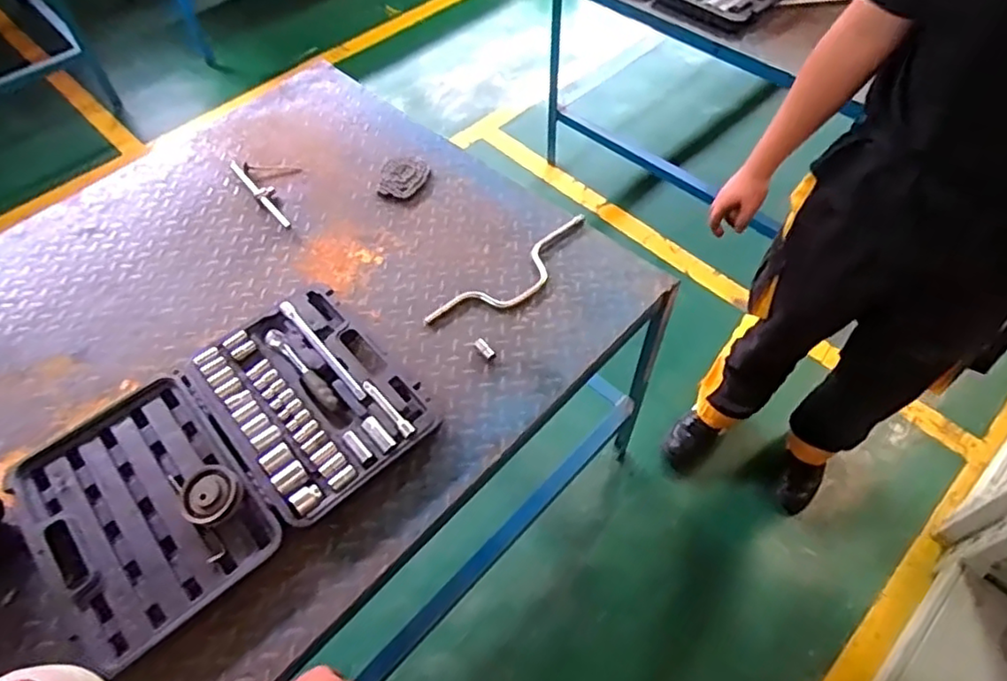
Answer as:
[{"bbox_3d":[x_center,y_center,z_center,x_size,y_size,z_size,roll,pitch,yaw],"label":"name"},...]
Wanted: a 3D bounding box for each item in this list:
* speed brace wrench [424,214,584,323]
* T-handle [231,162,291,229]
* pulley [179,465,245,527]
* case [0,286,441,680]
[{"bbox_3d":[0.025,-0.119,1.115,0.354,0.021,0.092,-37,58,-20],"label":"speed brace wrench"},{"bbox_3d":[-0.489,-0.304,1.261,0.037,0.024,0.229,-35,58,-19],"label":"T-handle"},{"bbox_3d":[-0.411,0.217,0.873,0.072,0.032,0.080,28,60,19],"label":"pulley"},{"bbox_3d":[-0.425,0.169,0.929,0.573,0.055,0.366,-35,58,-19],"label":"case"}]

